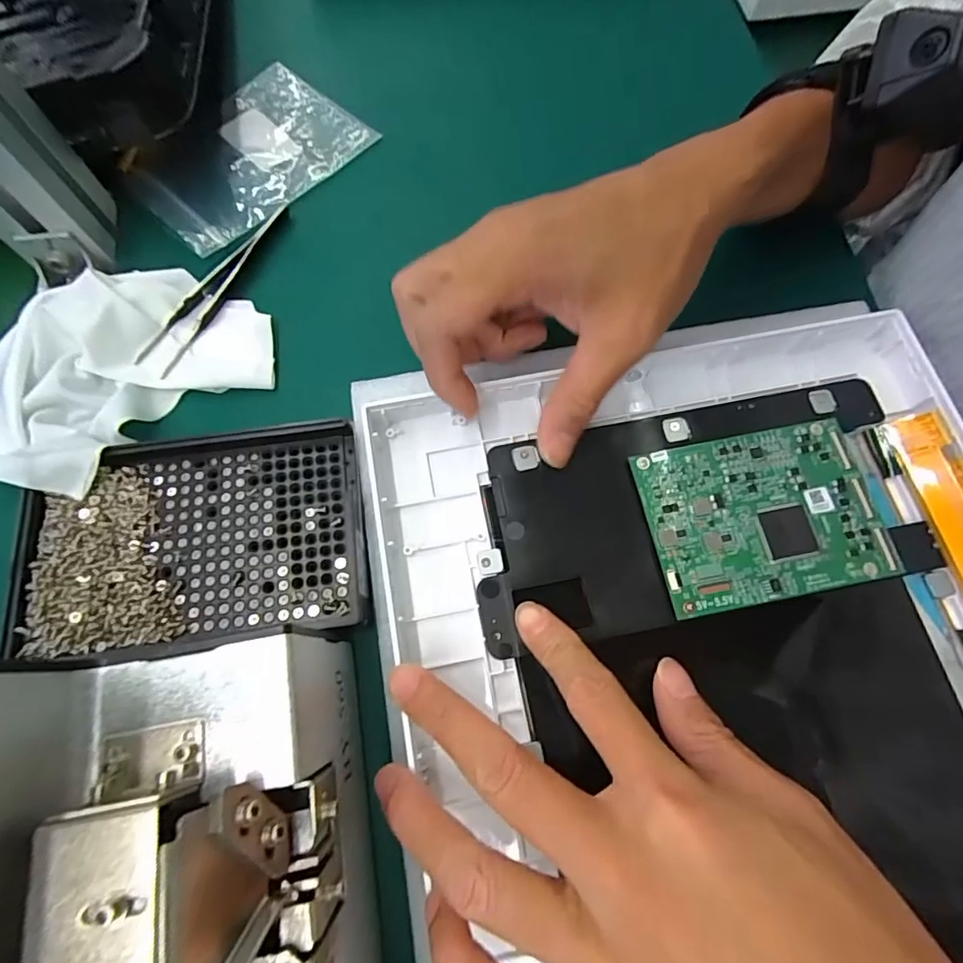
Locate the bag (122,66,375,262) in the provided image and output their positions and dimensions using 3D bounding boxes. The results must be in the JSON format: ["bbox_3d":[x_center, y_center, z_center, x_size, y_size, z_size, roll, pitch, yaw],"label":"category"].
[{"bbox_3d":[-0.139,-0.194,0.304,0.090,0.015,0.126,42,77,14],"label":"bag"}]

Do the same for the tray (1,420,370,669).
[{"bbox_3d":[-0.121,0.023,0.220,0.137,0.014,0.091,-9,71,-2],"label":"tray"}]

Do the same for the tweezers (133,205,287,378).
[{"bbox_3d":[-0.137,-0.103,0.271,0.016,0.007,0.113,26,72,10],"label":"tweezers"}]

